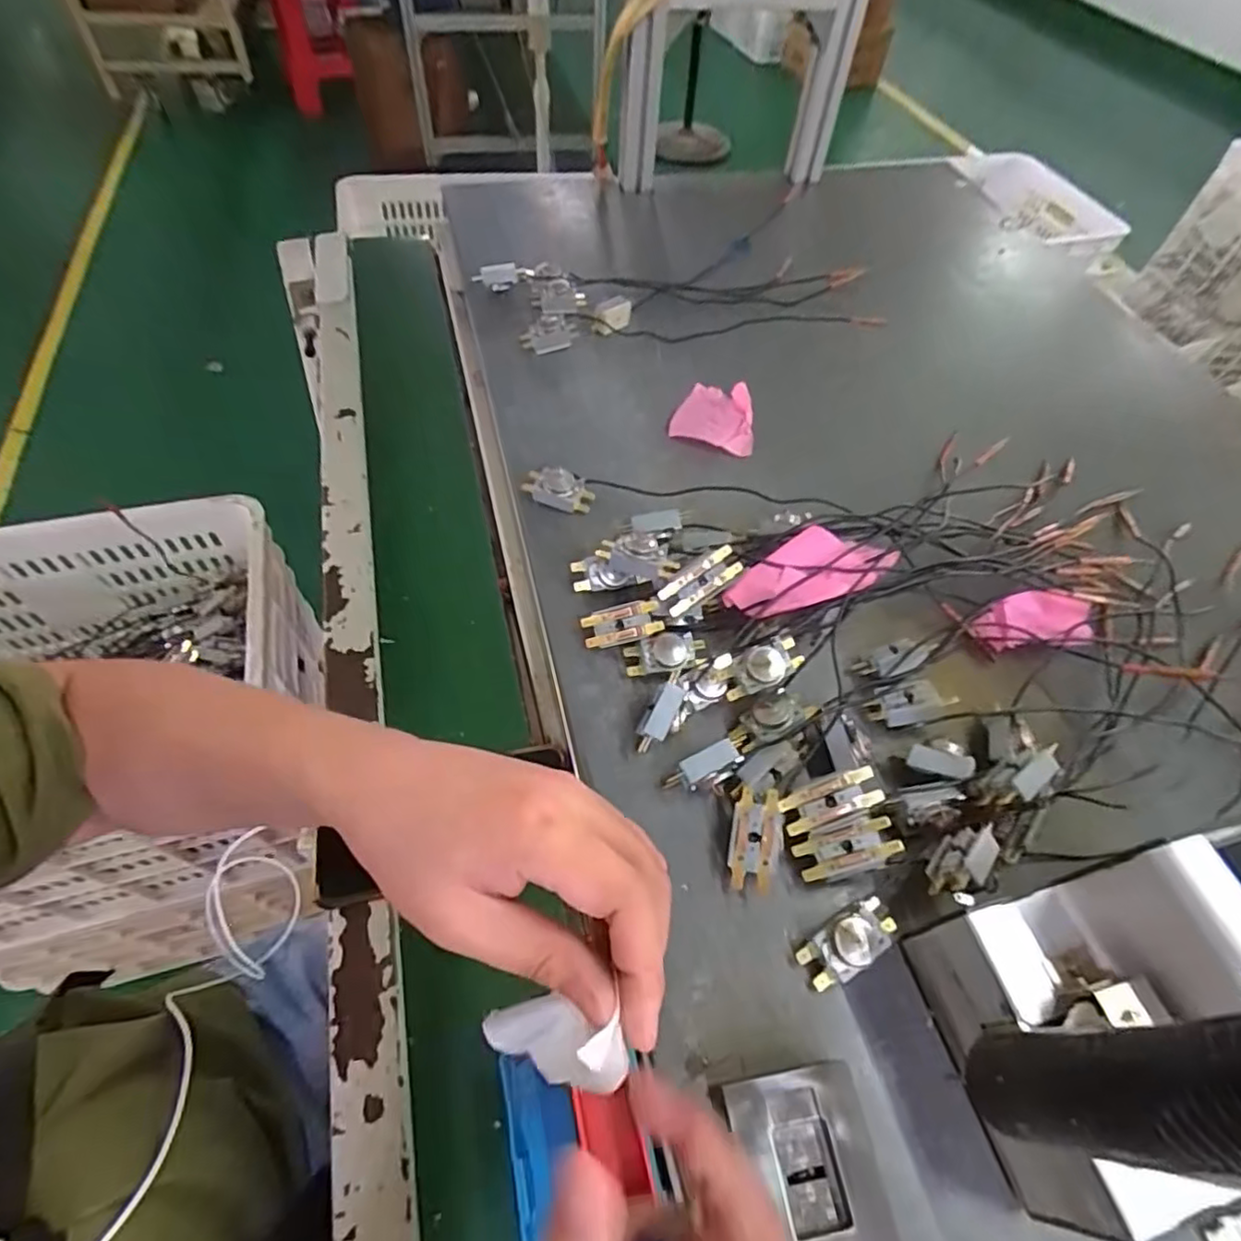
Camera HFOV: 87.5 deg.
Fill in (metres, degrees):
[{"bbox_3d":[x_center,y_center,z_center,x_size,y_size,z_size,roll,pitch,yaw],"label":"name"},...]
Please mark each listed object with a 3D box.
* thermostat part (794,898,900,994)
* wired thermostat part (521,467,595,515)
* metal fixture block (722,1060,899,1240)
[{"bbox_3d":[0.131,0.183,0.369,0.059,0.026,0.028,-25,61,-19],"label":"thermostat part"},{"bbox_3d":[-0.053,-0.110,0.553,0.058,0.029,0.028,18,57,8],"label":"wired thermostat part"},{"bbox_3d":[0.088,0.264,0.310,0.062,0.027,0.080,-6,57,-7],"label":"metal fixture block"}]

